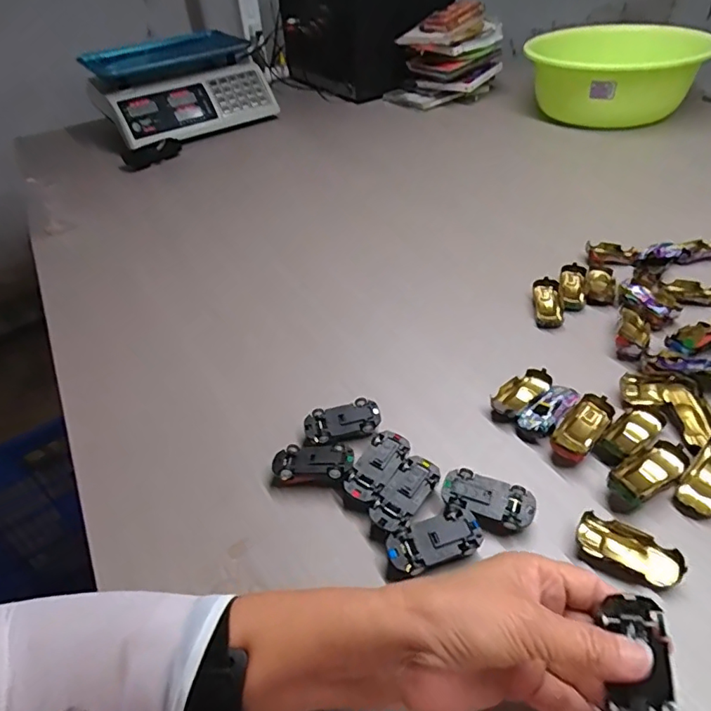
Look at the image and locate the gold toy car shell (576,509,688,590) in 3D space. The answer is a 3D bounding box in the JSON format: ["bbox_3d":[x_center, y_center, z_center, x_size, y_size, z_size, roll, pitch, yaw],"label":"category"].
[{"bbox_3d":[0.182,0.132,0.343,0.063,0.015,0.034,15,46,23],"label":"gold toy car shell"}]

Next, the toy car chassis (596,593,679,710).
[{"bbox_3d":[0.139,0.153,0.253,0.030,0.012,0.065,3,60,12],"label":"toy car chassis"}]

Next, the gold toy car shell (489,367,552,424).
[{"bbox_3d":[0.148,0.034,0.459,0.033,0.018,0.068,30,53,35],"label":"gold toy car shell"}]

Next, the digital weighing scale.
[{"bbox_3d":[-0.399,-0.612,1.176,0.364,0.151,0.371,-25,44,-19],"label":"digital weighing scale"}]

